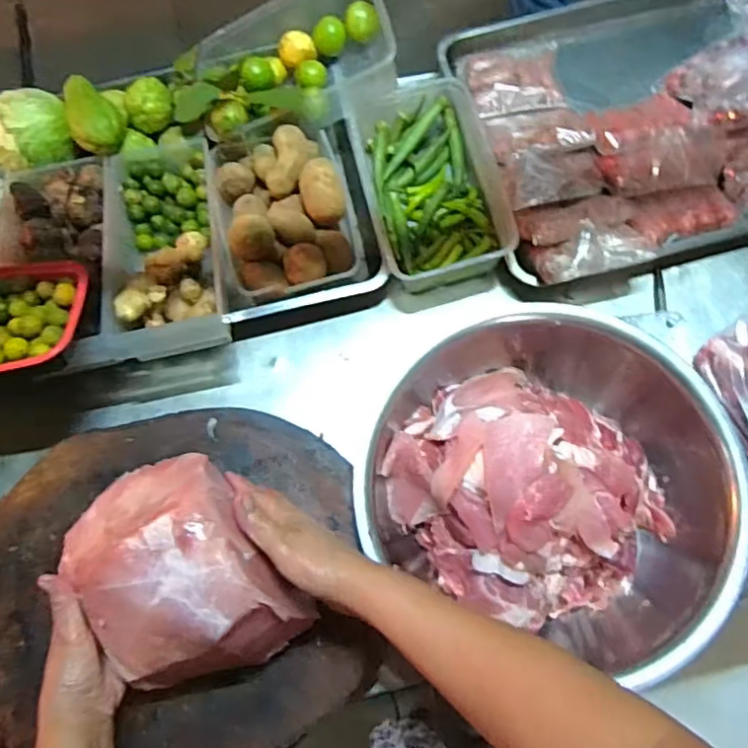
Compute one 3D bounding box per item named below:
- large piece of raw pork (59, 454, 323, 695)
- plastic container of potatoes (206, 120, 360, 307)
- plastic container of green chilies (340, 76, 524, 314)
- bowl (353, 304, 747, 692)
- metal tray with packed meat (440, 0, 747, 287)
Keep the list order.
[{"bbox_3d":[-0.166,0.169,0.509,0.154,0.128,0.195,-34,77,-7],"label":"large piece of raw pork"},{"bbox_3d":[-0.110,-0.205,0.764,0.165,0.080,0.217,-11,75,-1],"label":"plastic container of potatoes"},{"bbox_3d":[0.068,-0.238,0.796,0.162,0.088,0.264,-13,75,-2],"label":"plastic container of green chilies"},{"bbox_3d":[0.195,0.095,0.666,0.356,0.154,0.338,0,75,2],"label":"bowl"},{"bbox_3d":[0.410,-0.351,0.801,0.568,0.091,0.405,-14,75,-2],"label":"metal tray with packed meat"}]

